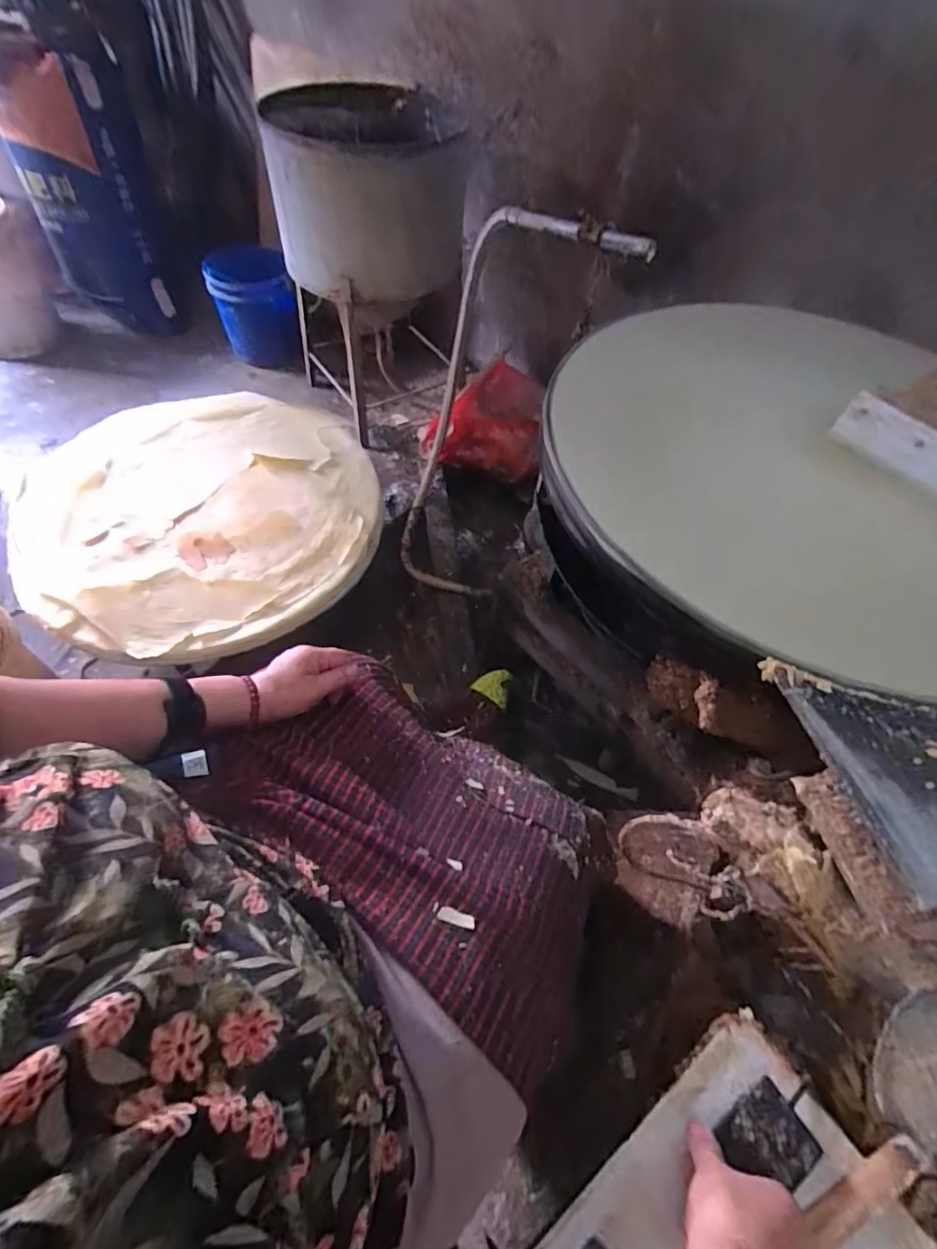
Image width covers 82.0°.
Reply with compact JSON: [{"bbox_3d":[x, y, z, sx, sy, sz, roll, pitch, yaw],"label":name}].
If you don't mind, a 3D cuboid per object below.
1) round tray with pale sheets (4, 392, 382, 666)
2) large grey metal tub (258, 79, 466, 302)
[{"bbox_3d":[-0.568,-0.250,1.153,0.713,0.072,0.726,2,57,-4],"label":"round tray with pale sheets"},{"bbox_3d":[-0.260,-1.052,1.323,0.414,0.354,0.525,-7,58,-9],"label":"large grey metal tub"}]

